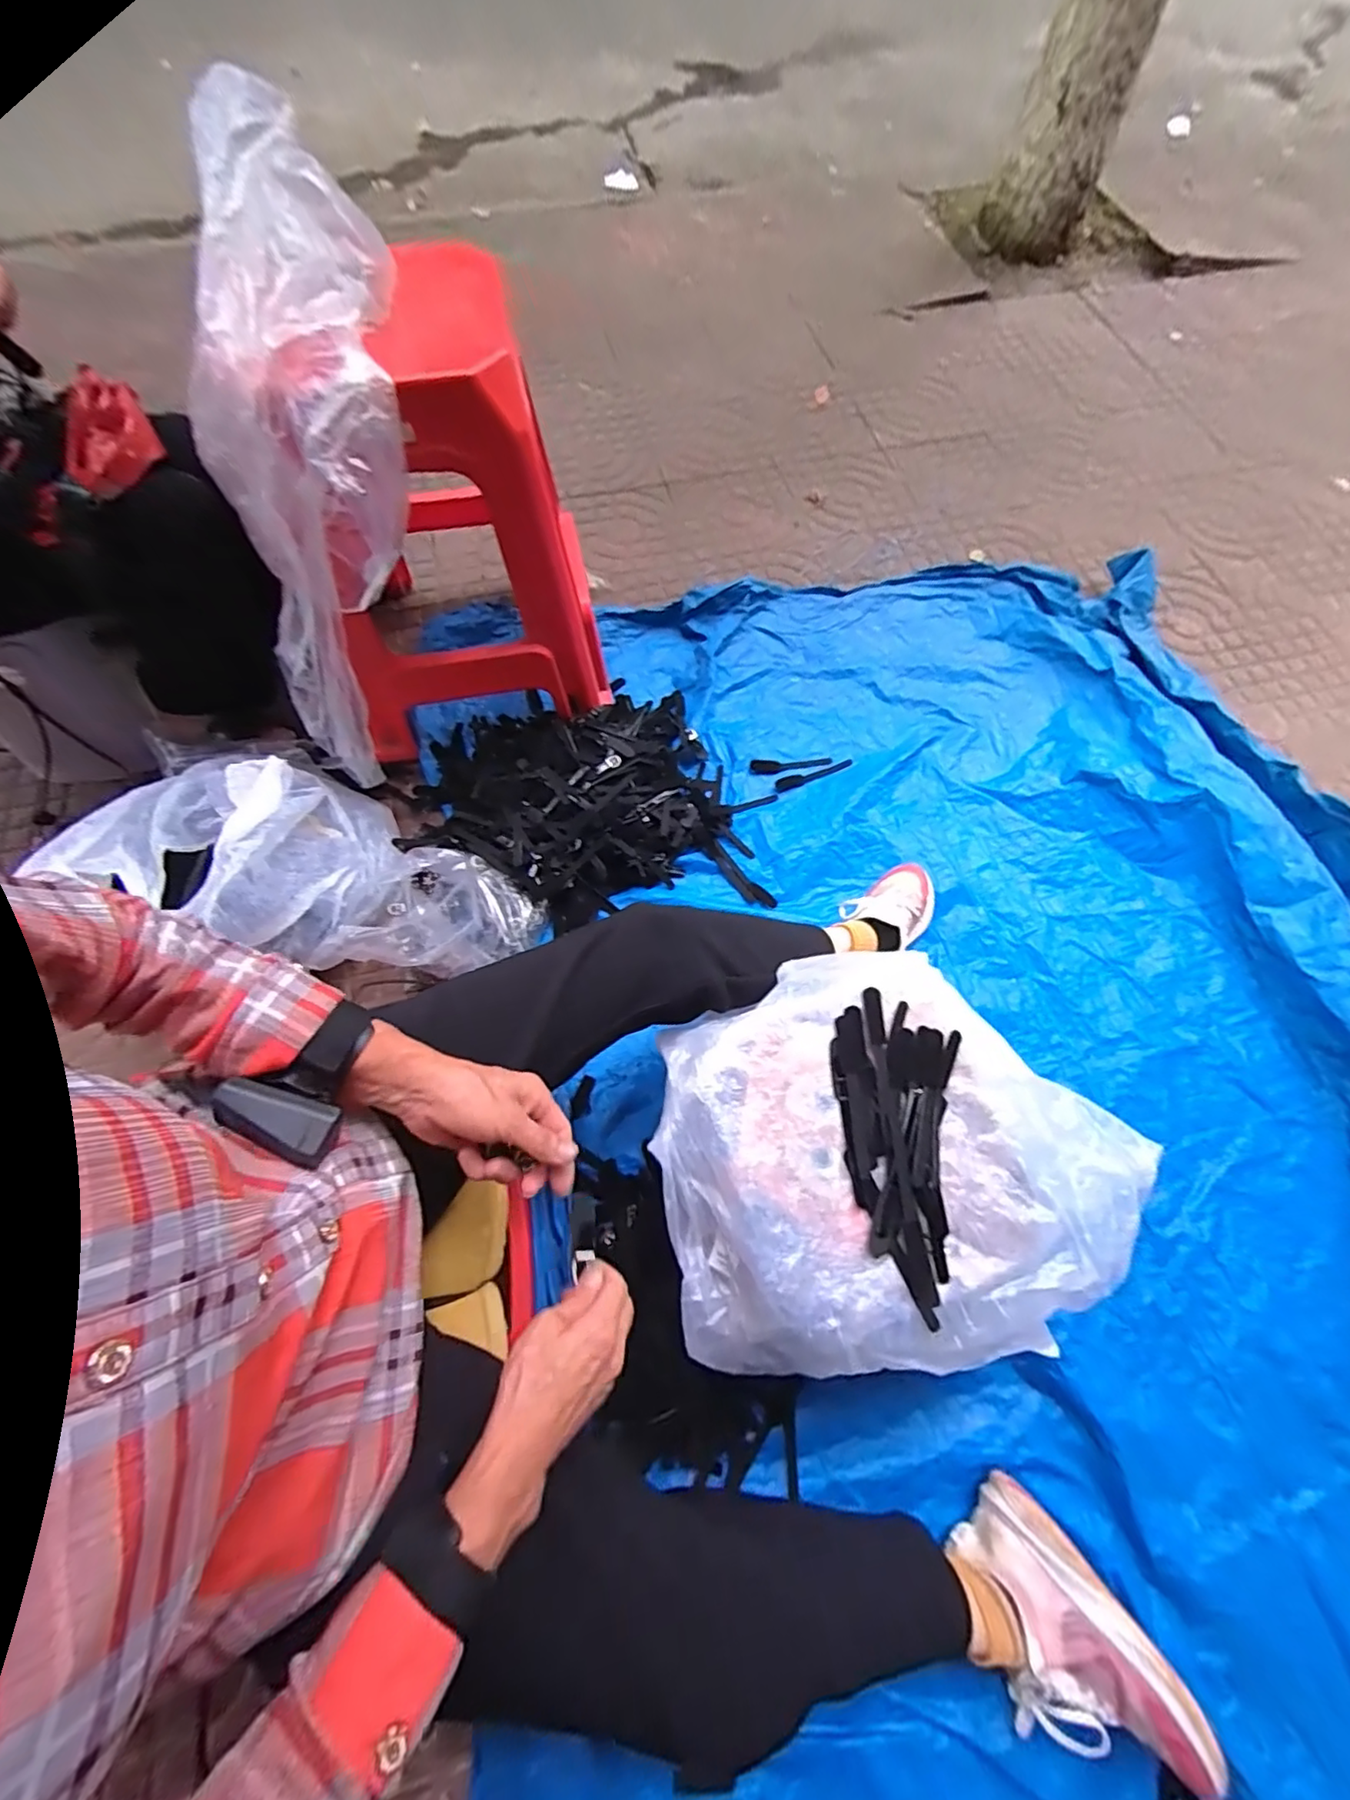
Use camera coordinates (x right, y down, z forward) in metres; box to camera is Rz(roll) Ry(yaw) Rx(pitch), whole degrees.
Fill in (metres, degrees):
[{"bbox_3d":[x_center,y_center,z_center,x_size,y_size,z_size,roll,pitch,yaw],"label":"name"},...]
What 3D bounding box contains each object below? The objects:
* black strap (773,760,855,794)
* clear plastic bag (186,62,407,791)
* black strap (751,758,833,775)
[{"bbox_3d":[0.228,-0.204,1.014,0.136,0.008,0.025,-18,68,-9],"label":"black strap"},{"bbox_3d":[-0.389,-0.404,0.684,0.197,0.652,0.149,28,39,10],"label":"clear plastic bag"},{"bbox_3d":[0.193,-0.226,1.022,0.136,0.011,0.029,-8,67,-5],"label":"black strap"}]

